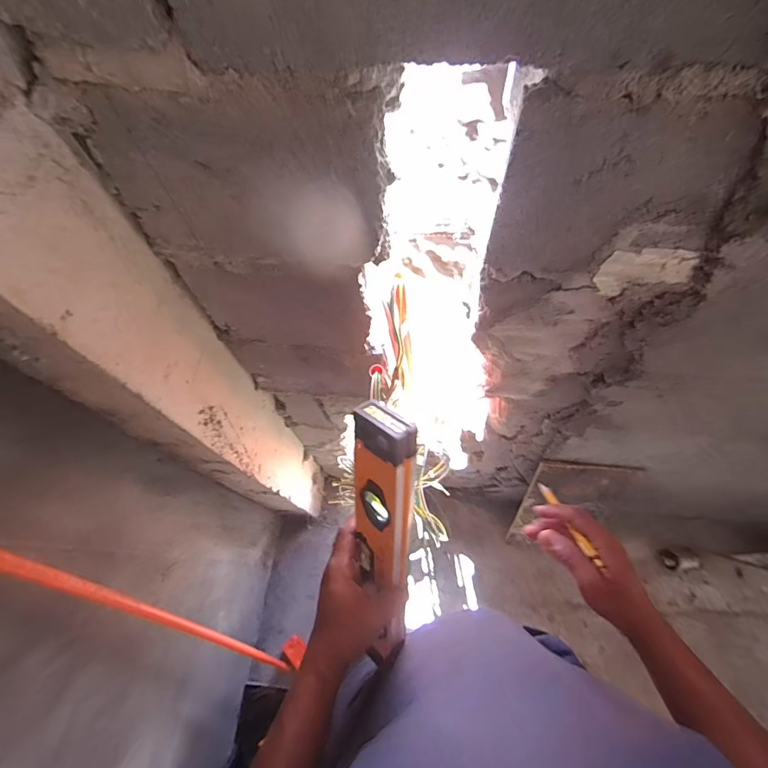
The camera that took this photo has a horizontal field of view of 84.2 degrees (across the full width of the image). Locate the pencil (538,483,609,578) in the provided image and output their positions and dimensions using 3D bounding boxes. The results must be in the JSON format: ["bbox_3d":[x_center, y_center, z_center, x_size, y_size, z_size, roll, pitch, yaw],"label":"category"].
[{"bbox_3d":[0.217,0.162,0.499,0.010,0.011,0.121,-17,35,-4],"label":"pencil"}]

